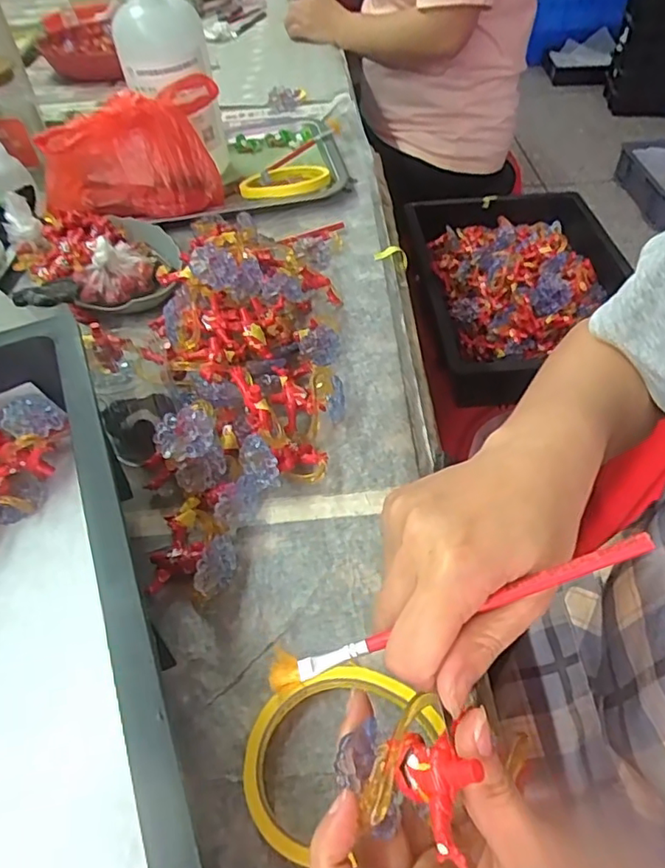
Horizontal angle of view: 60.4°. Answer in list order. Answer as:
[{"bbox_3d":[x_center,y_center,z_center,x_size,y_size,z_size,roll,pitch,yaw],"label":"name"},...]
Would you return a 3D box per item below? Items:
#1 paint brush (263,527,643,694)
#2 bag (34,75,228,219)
[{"bbox_3d":[0.042,0.068,0.217,0.154,0.004,0.013,-25,48,14],"label":"paint brush"},{"bbox_3d":[-0.203,-0.285,0.589,0.195,0.102,0.087,-17,51,-12],"label":"bag"}]

